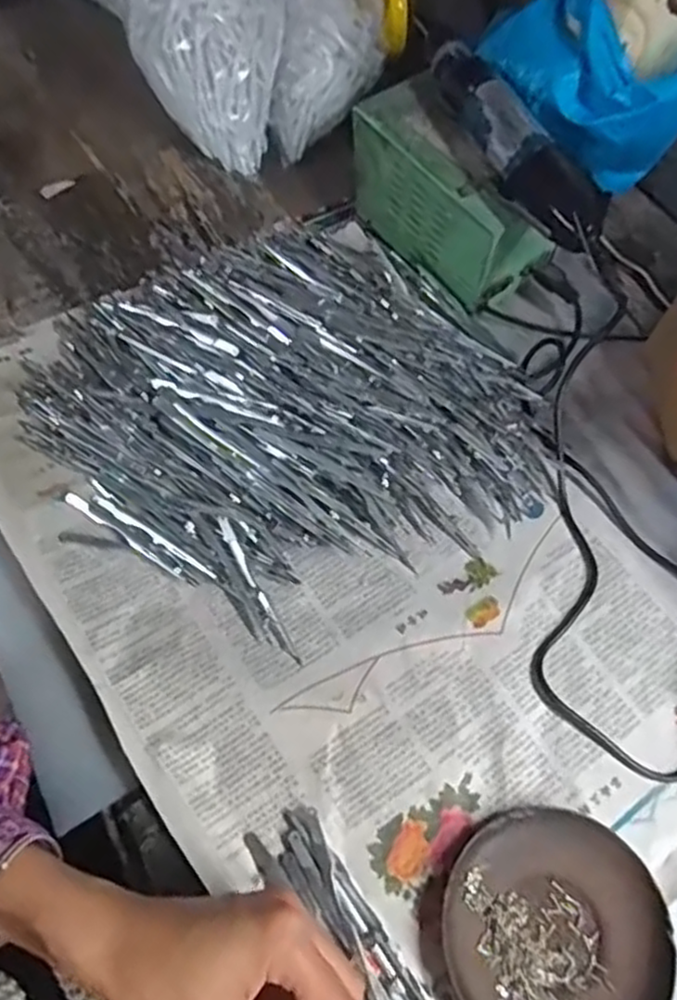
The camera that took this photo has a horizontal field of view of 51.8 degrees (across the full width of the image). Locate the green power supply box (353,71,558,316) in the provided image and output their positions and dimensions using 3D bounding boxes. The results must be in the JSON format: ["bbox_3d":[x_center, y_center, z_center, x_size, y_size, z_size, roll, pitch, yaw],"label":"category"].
[{"bbox_3d":[0.080,-0.236,0.538,0.081,0.092,0.174,-39,72,-19],"label":"green power supply box"}]

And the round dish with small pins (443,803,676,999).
[{"bbox_3d":[0.115,0.228,0.370,0.113,0.013,0.115,1,64,-2],"label":"round dish with small pins"}]

